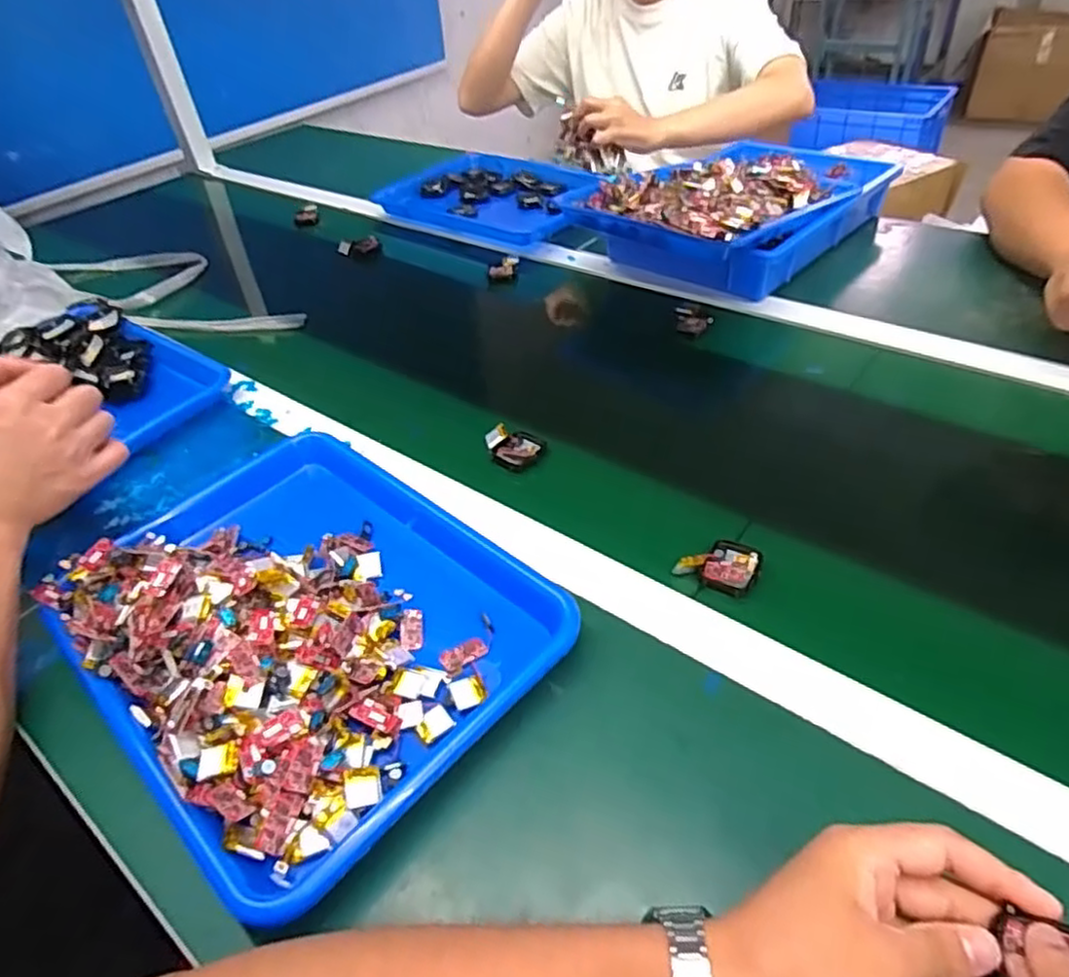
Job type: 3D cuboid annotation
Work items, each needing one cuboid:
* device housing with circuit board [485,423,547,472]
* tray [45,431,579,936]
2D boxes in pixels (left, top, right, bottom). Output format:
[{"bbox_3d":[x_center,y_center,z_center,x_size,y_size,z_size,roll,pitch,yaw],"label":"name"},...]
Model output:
[{"bbox_3d":[-0.020,-0.039,0.629,0.053,0.012,0.049,19,48,26],"label":"device housing with circuit board"},{"bbox_3d":[-0.158,0.080,0.477,0.328,0.035,0.270,28,52,32],"label":"tray"}]

